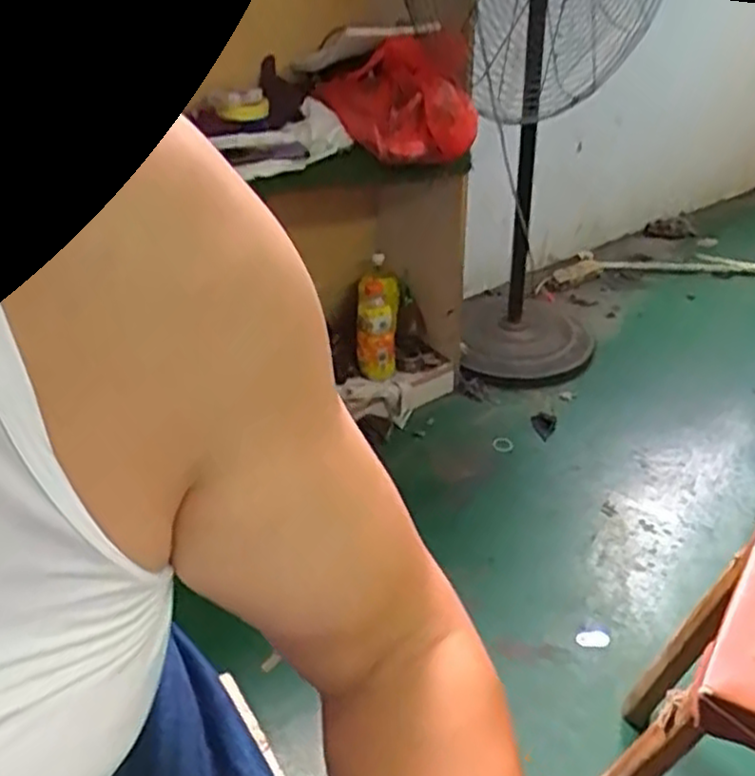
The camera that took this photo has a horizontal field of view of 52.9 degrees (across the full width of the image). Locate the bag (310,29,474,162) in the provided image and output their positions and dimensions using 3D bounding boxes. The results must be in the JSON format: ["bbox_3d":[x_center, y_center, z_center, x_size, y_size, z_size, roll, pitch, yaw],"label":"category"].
[{"bbox_3d":[0.035,-0.536,1.385,0.243,0.191,0.283,-8,32,-9],"label":"bag"}]

